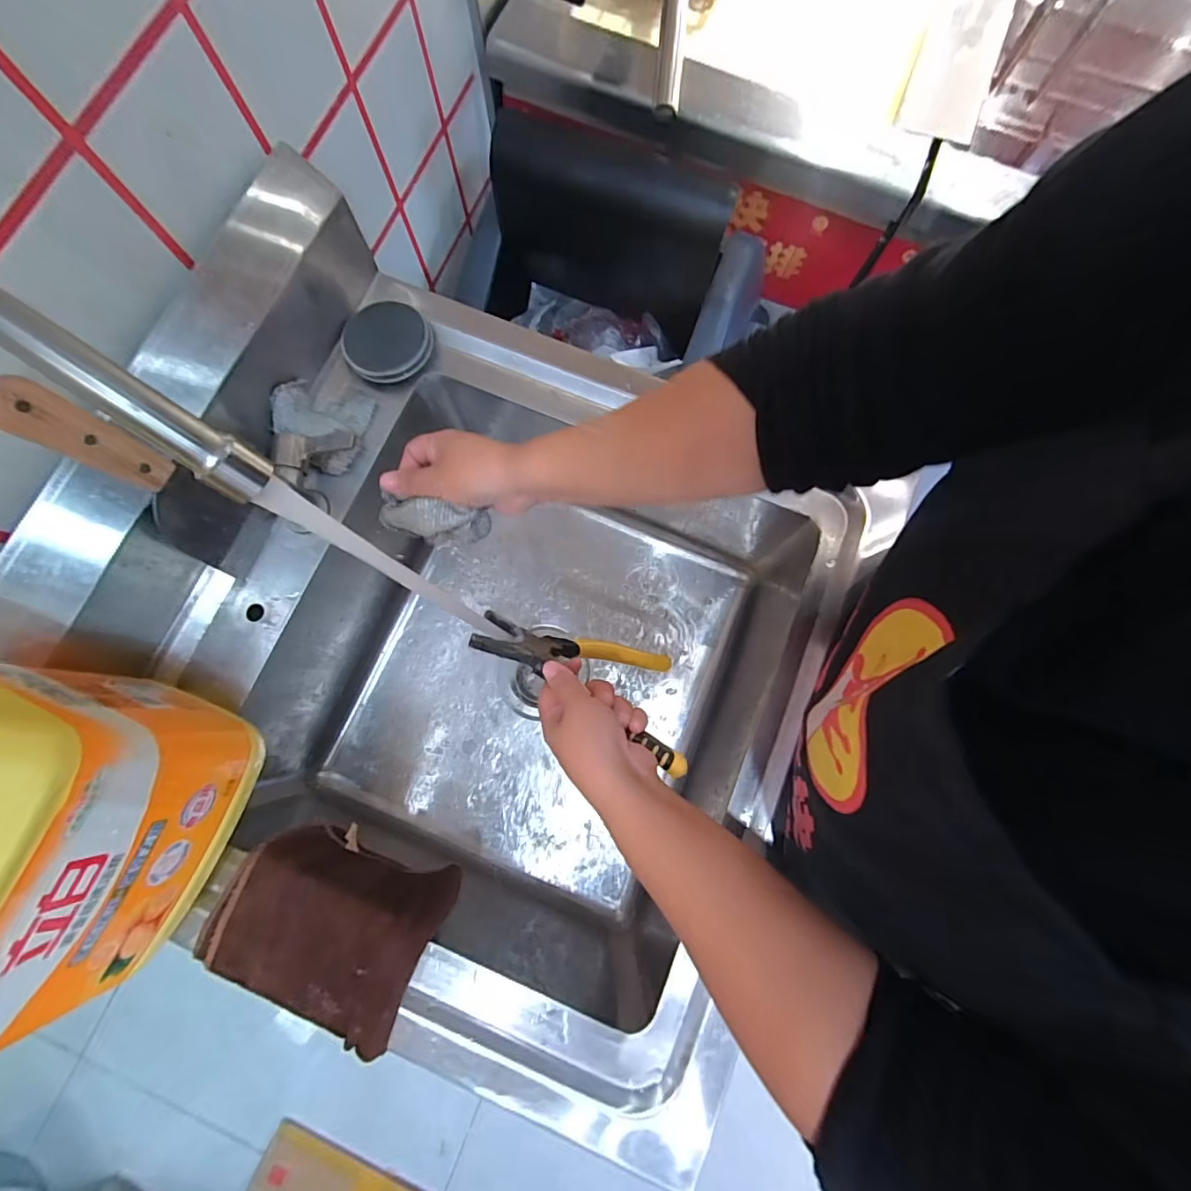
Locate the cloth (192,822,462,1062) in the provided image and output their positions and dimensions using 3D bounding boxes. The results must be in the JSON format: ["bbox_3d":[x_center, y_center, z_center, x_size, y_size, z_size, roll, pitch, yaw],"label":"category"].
[{"bbox_3d":[-0.214,0.271,0.435,0.160,0.093,0.102,21,80,3],"label":"cloth"}]

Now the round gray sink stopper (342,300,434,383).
[{"bbox_3d":[-0.198,-0.243,0.494,0.080,0.014,0.074,0,79,-1],"label":"round gray sink stopper"}]

